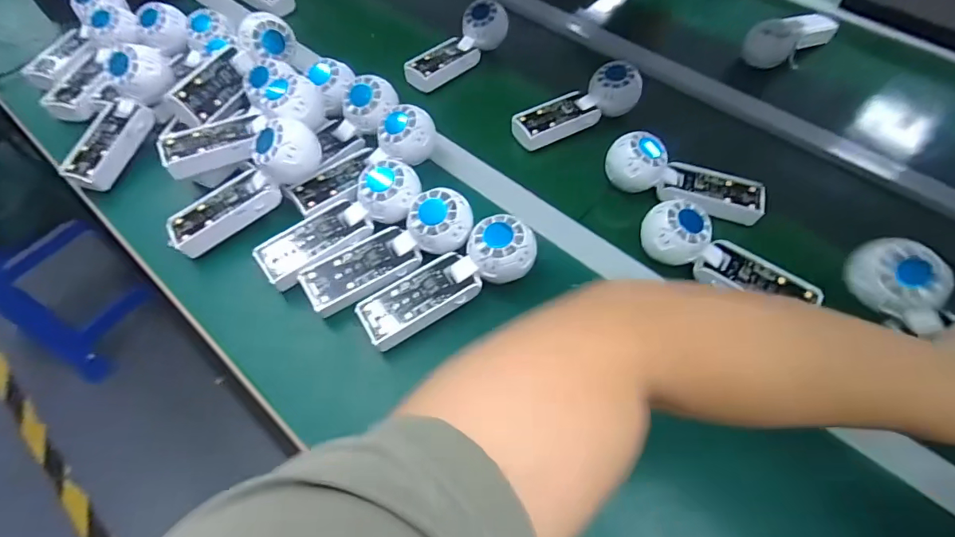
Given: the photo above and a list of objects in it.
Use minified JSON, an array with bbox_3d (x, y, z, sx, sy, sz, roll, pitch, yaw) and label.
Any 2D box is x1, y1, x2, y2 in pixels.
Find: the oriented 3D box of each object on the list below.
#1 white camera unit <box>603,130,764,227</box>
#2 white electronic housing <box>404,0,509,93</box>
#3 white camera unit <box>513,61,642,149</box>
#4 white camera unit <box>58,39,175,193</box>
[{"bbox_3d":[0.229,-0.102,0.498,0.172,0.047,0.059,15,59,8],"label":"white camera unit"},{"bbox_3d":[-0.030,-0.309,0.621,0.057,0.055,0.169,40,65,20],"label":"white electronic housing"},{"bbox_3d":[0.122,-0.203,0.559,0.166,0.050,0.053,-24,62,-15],"label":"white camera unit"},{"bbox_3d":[-0.405,-0.172,0.513,0.053,0.050,0.170,20,84,10],"label":"white camera unit"}]

